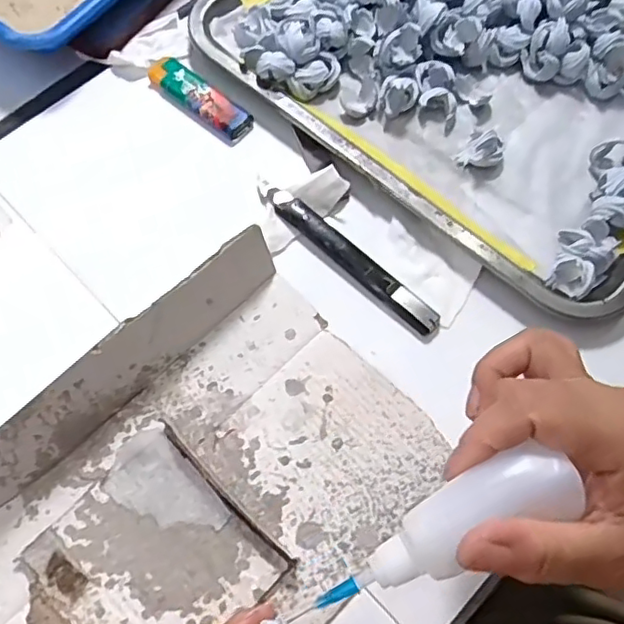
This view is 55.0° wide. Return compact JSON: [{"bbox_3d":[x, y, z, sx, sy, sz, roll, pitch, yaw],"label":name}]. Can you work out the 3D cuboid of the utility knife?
[{"bbox_3d":[0.020,-0.037,0.358,0.137,0.009,0.018,40,73,13],"label":"utility knife"}]

